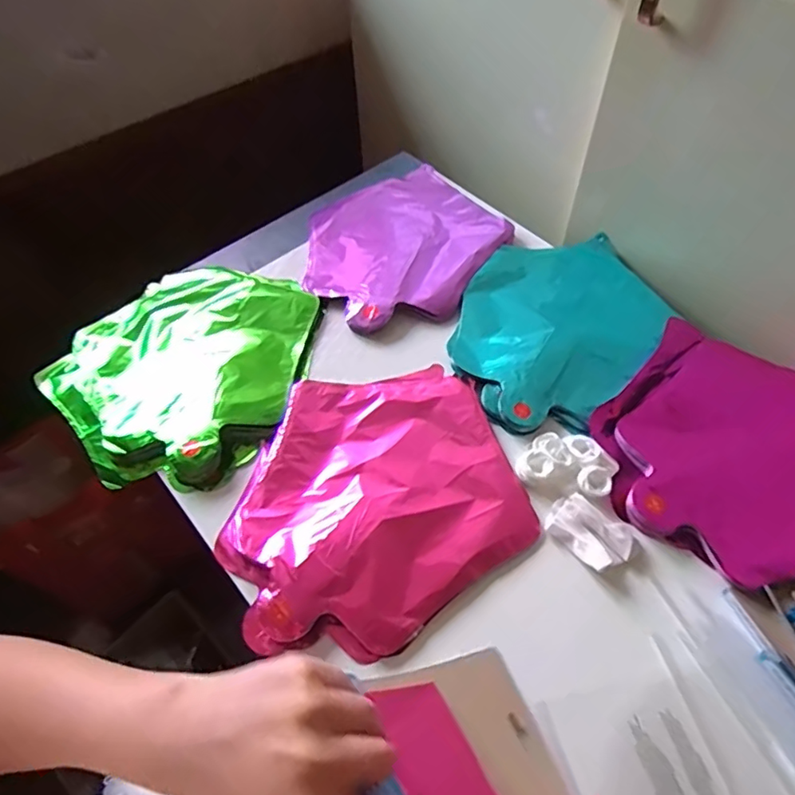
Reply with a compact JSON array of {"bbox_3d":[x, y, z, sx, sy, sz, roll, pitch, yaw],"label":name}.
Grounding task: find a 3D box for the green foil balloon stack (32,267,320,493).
[{"bbox_3d":[-0.199,-0.036,0.549,0.235,0.031,0.249,31,62,20],"label":"green foil balloon stack"}]

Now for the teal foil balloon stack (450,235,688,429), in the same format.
[{"bbox_3d":[0.156,-0.078,0.564,0.185,0.022,0.254,35,64,22],"label":"teal foil balloon stack"}]

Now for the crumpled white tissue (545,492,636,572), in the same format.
[{"bbox_3d":[0.150,0.105,0.439,0.042,0.011,0.063,-40,64,-22],"label":"crumpled white tissue"}]

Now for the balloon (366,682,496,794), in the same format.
[{"bbox_3d":[0.022,0.208,0.322,0.056,0.004,0.092,8,27,-37],"label":"balloon"}]

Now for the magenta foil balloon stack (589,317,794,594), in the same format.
[{"bbox_3d":[0.303,0.044,0.470,0.245,0.015,0.222,24,60,16],"label":"magenta foil balloon stack"}]

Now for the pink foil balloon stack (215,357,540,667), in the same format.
[{"bbox_3d":[-0.024,0.076,0.460,0.241,0.014,0.220,-25,59,-14],"label":"pink foil balloon stack"}]

